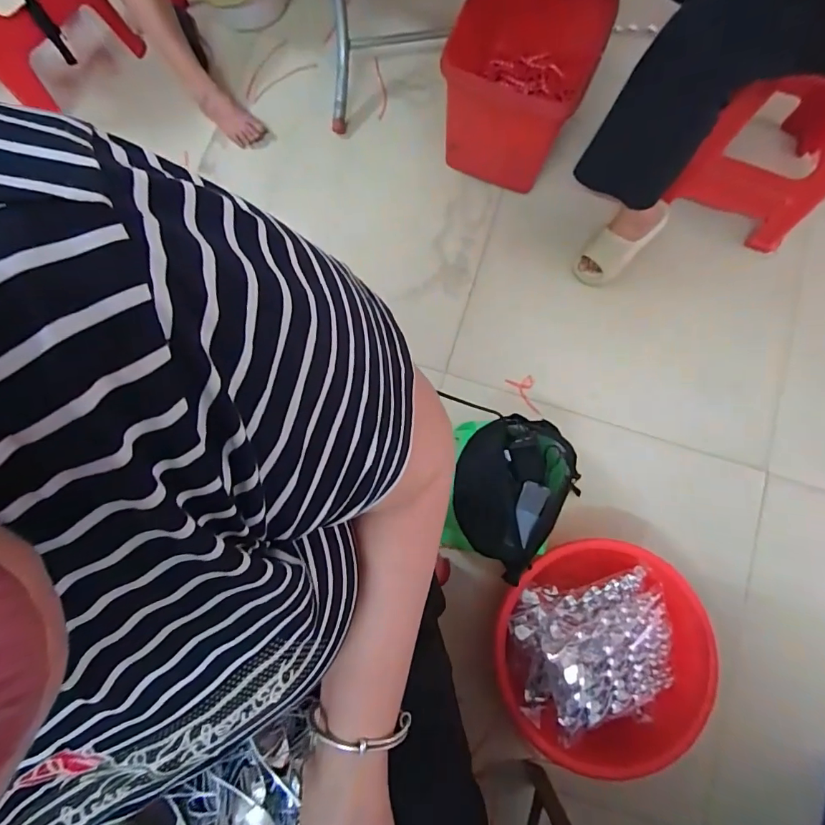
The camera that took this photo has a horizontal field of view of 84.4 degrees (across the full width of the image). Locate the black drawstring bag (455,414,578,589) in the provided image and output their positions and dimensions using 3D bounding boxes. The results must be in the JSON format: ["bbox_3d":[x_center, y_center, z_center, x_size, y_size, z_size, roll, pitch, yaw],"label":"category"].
[{"bbox_3d":[0.200,0.143,0.867,0.240,0.072,0.282,39,82,7],"label":"black drawstring bag"}]

